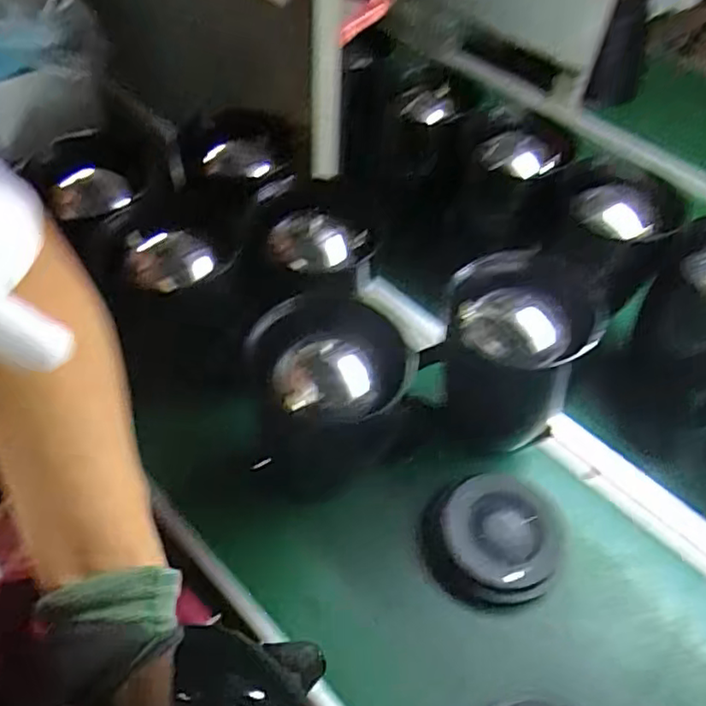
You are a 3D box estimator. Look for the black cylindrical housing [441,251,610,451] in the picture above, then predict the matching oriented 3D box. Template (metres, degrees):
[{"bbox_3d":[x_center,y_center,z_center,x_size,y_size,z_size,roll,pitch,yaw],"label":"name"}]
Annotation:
[{"bbox_3d":[0.145,-0.001,0.598,0.121,0.175,0.119,2,51,-3],"label":"black cylindrical housing"}]

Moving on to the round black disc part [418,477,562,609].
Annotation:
[{"bbox_3d":[0.131,0.171,0.582,0.129,0.025,0.115,-4,52,-8],"label":"round black disc part"}]

